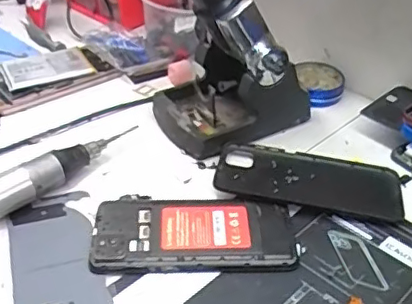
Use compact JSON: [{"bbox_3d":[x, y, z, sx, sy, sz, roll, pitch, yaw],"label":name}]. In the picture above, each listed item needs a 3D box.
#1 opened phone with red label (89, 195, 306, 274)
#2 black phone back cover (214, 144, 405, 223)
[{"bbox_3d":[-0.010,0.061,0.454,0.155,0.010,0.083,0,38,-1],"label":"opened phone with red label"},{"bbox_3d":[0.089,0.024,0.506,0.157,0.010,0.077,7,38,9],"label":"black phone back cover"}]

